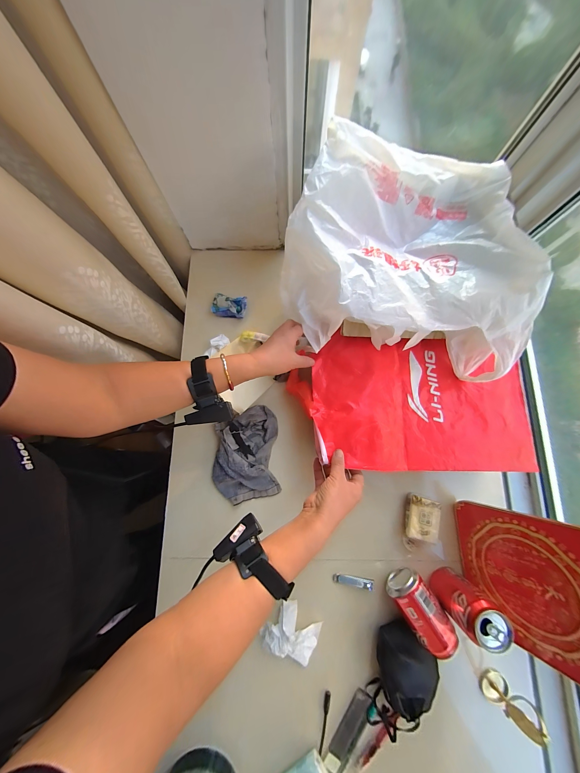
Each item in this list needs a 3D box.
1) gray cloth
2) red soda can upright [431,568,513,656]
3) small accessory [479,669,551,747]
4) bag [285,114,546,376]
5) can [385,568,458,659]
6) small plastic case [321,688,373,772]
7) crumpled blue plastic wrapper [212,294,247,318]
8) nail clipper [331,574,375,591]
[{"bbox_3d":[-0.089,0.134,0.493,0.125,0.028,0.180,-3,79,0],"label":"gray cloth"},{"bbox_3d":[0.291,0.362,0.411,0.068,0.123,0.062,-43,81,-7],"label":"red soda can upright"},{"bbox_3d":[0.364,0.525,0.402,0.044,0.093,0.045,19,80,4],"label":"small accessory"},{"bbox_3d":[0.197,-0.228,0.410,0.390,0.116,0.331,11,79,3],"label":"bag"},{"bbox_3d":[0.228,0.389,0.432,0.063,0.068,0.118,-35,81,-6],"label":"can"},{"bbox_3d":[0.098,0.589,0.414,0.039,0.011,0.124,35,81,7],"label":"small plastic case"},{"bbox_3d":[-0.137,-0.183,0.553,0.070,0.033,0.044,9,79,2],"label":"crumpled blue plastic wrapper"},{"bbox_3d":[0.119,0.366,0.458,0.074,0.008,0.015,7,79,2],"label":"nail clipper"}]

